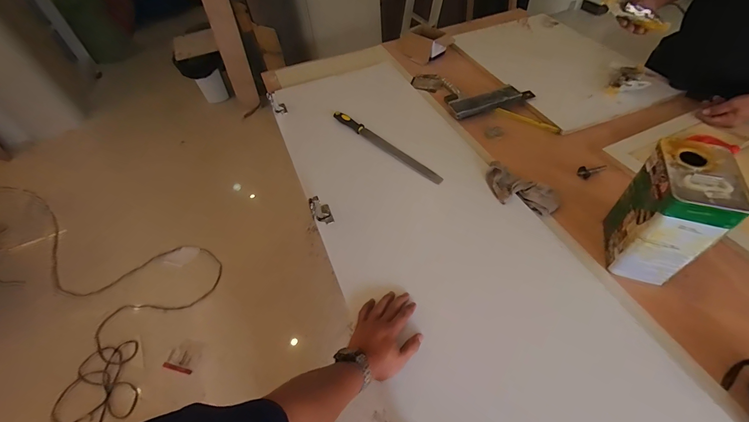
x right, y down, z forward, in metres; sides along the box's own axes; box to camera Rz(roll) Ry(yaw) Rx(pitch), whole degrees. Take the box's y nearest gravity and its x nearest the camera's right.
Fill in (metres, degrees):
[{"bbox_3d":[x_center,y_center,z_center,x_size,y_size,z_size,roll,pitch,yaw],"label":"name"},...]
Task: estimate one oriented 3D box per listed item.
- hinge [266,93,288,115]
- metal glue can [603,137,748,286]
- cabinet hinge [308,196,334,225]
[{"bbox_3d":[-0.320,-0.347,1.095,0.027,0.080,0.035,-17,38,45],"label":"hinge"},{"bbox_3d":[0.539,0.003,0.623,0.107,0.209,0.169,18,56,19],"label":"metal glue can"},{"bbox_3d":[-0.127,-0.003,0.797,0.027,0.080,0.044,-8,44,40],"label":"cabinet hinge"}]

